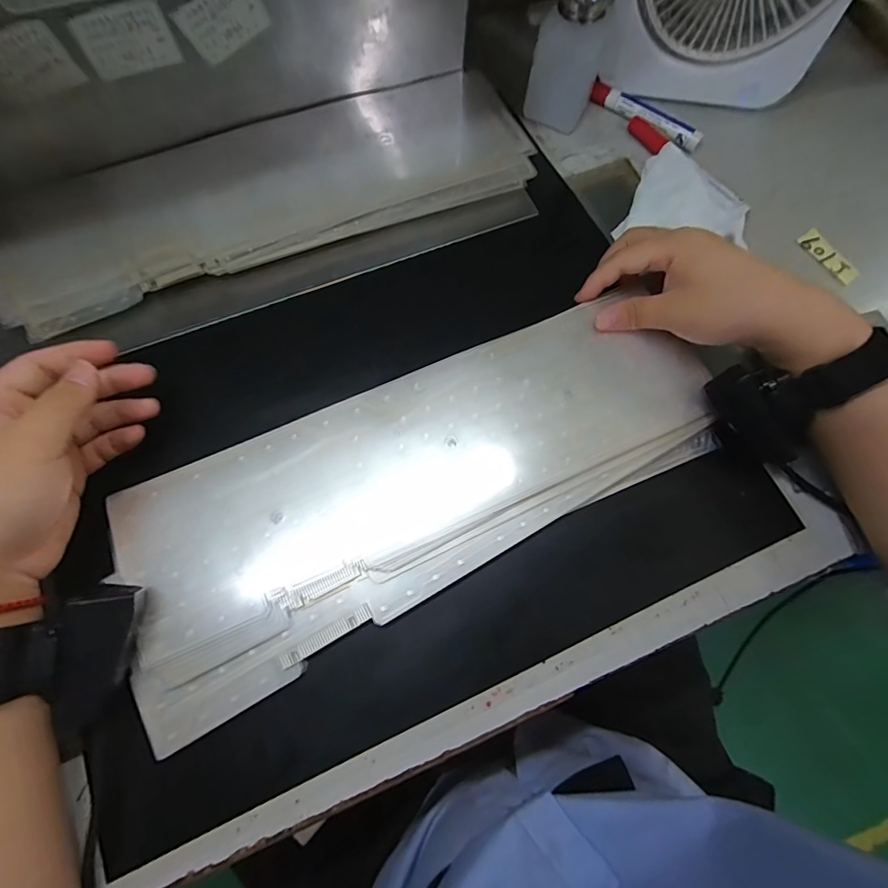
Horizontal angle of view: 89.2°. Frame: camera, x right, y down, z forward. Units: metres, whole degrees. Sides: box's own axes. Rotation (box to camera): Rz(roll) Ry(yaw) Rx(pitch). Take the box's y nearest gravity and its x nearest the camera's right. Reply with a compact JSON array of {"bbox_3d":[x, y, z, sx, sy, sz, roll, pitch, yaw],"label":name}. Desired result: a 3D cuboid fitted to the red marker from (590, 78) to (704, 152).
[{"bbox_3d":[0.191,-0.313,0.429,0.113,0.013,0.019,36,73,10],"label":"red marker"}]

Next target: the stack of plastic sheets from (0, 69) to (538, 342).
[{"bbox_3d":[-0.147,-0.218,0.381,0.444,0.014,0.153,-22,72,-8],"label":"stack of plastic sheets"}]

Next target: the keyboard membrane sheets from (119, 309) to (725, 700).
[{"bbox_3d":[-0.012,0.008,0.310,0.399,0.010,0.123,-24,75,-9],"label":"keyboard membrane sheets"}]

